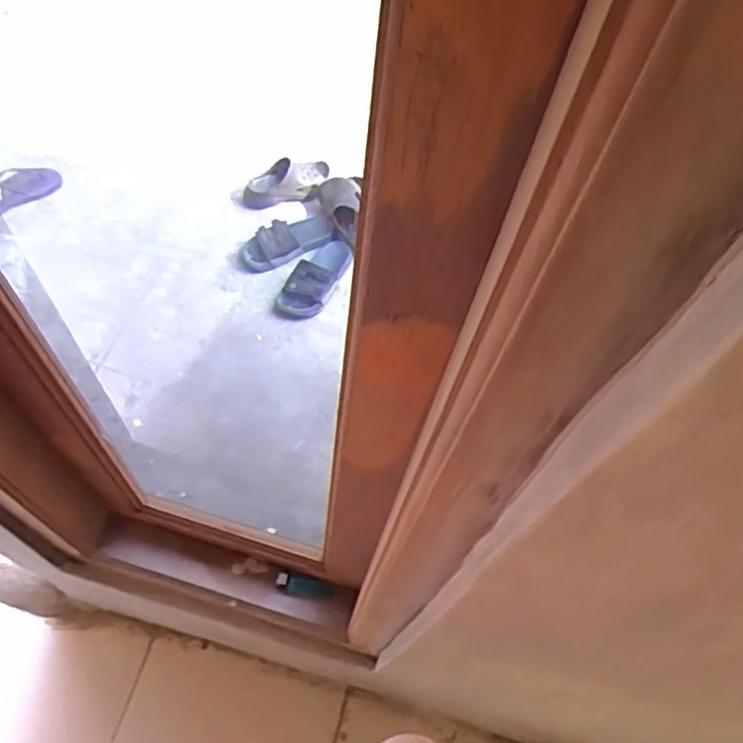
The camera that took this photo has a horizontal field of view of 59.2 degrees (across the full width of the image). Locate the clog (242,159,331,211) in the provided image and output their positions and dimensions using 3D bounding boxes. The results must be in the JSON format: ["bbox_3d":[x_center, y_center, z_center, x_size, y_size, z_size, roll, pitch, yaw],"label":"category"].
[{"bbox_3d":[-0.243,-0.498,1.728,0.222,0.125,0.100,-14,60,19],"label":"clog"}]

